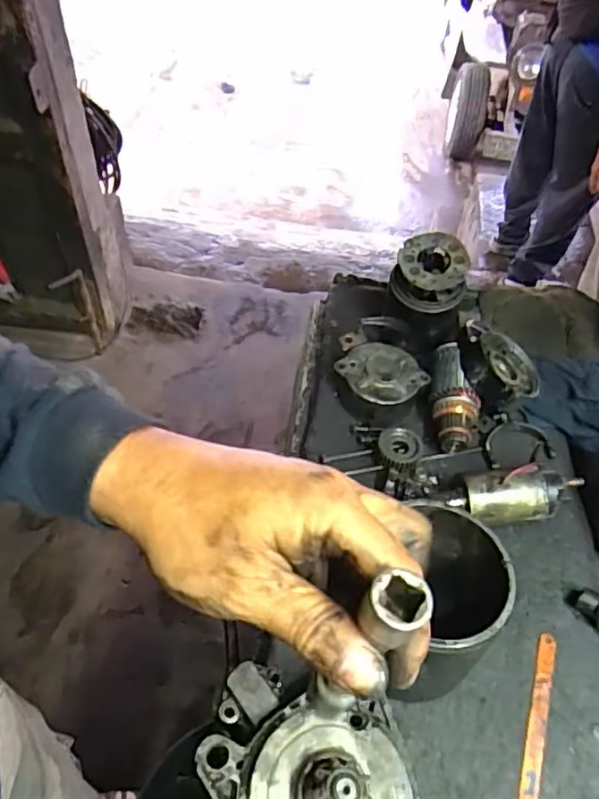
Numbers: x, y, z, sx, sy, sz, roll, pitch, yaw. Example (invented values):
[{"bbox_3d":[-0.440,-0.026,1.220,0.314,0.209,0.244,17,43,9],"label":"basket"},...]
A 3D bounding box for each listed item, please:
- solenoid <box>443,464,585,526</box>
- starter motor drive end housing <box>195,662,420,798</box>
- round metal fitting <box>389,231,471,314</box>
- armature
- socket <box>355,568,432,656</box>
[{"bbox_3d":[0.196,0.089,0.558,0.108,0.051,0.050,-4,52,-8],"label":"solenoid"},{"bbox_3d":[0.014,0.220,0.376,0.112,0.068,0.154,-24,57,-22],"label":"starter motor drive end housing"},{"bbox_3d":[0.134,-0.133,0.638,0.072,0.049,0.072,2,52,-3],"label":"round metal fitting"},{"bbox_3d":[0.156,-0.003,0.620,0.045,0.038,0.109,0,70,-5],"label":"armature"},{"bbox_3d":[0.035,0.076,0.223,0.021,0.024,0.021,39,59,24],"label":"socket"}]

